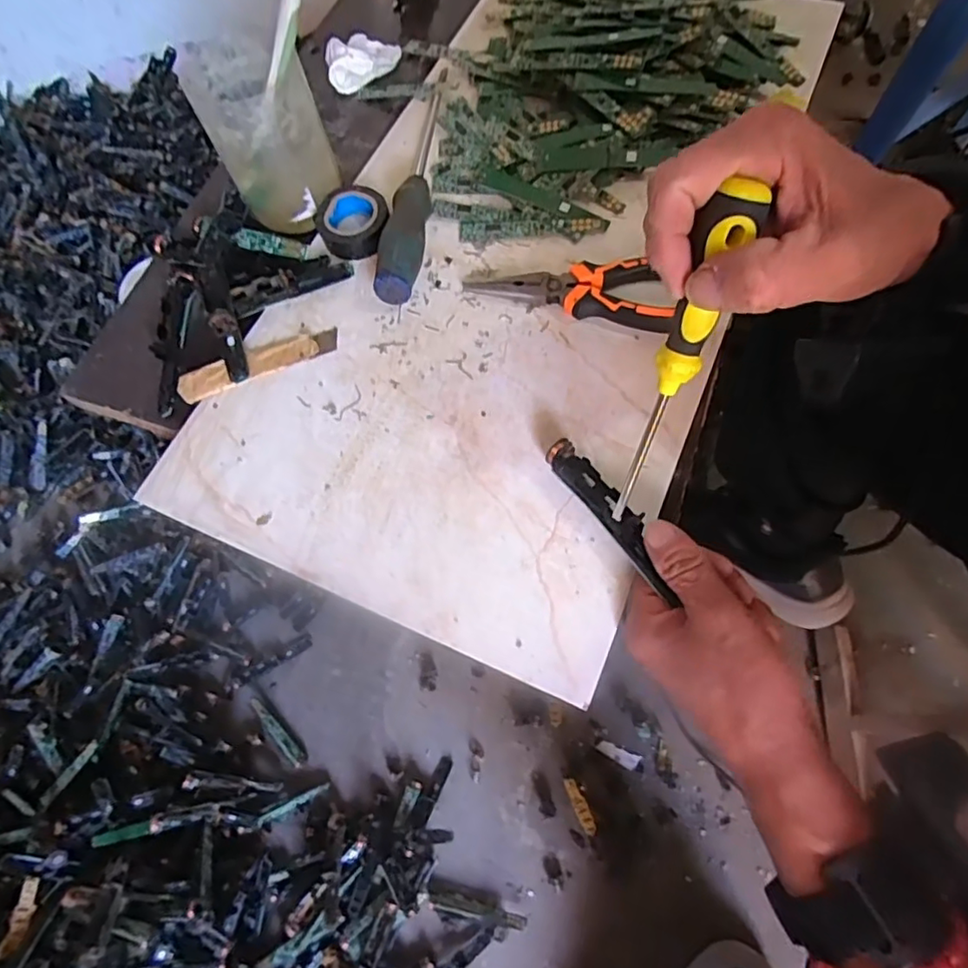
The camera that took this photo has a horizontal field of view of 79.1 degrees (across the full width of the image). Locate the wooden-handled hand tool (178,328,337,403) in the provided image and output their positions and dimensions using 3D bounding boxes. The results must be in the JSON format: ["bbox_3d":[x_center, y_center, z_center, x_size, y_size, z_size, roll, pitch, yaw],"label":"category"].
[{"bbox_3d":[-0.152,-0.082,0.397,0.108,0.006,0.023,-22,66,-4],"label":"wooden-handled hand tool"}]

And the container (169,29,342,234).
[{"bbox_3d":[-0.152,-0.249,0.416,0.078,0.095,0.079,-23,66,-6],"label":"container"}]

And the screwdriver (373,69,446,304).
[{"bbox_3d":[-0.052,-0.230,0.440,0.029,0.033,0.233,1,66,6],"label":"screwdriver"}]

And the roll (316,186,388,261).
[{"bbox_3d":[-0.097,-0.191,0.427,0.050,0.018,0.051,-2,66,5],"label":"roll"}]

